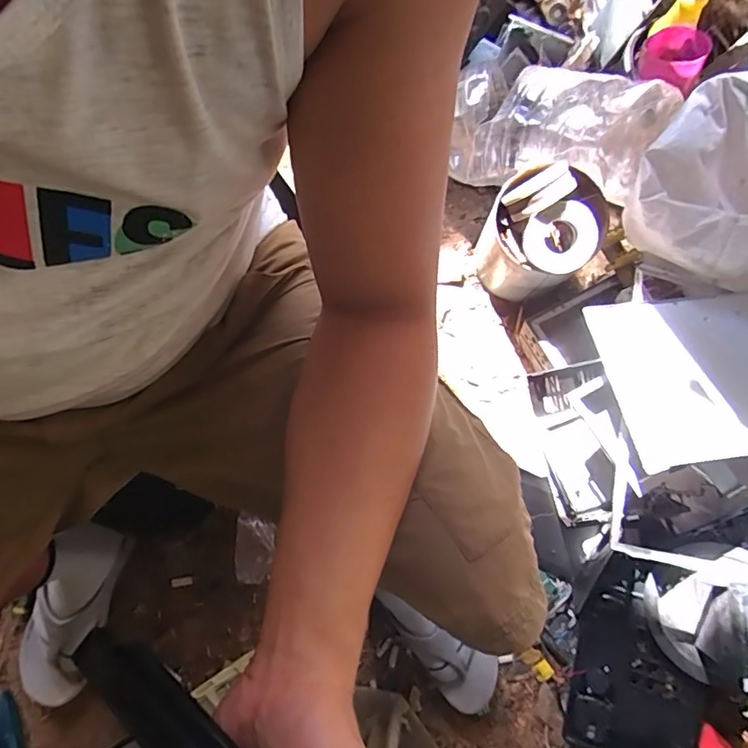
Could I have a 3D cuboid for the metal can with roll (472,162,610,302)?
[{"bbox_3d":[0.243,-0.200,0.814,0.142,0.234,0.142,1,70,-2],"label":"metal can with roll"}]

